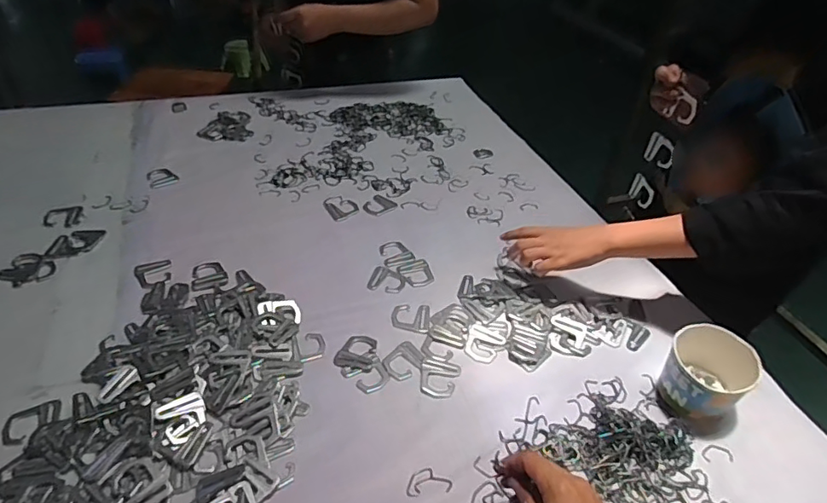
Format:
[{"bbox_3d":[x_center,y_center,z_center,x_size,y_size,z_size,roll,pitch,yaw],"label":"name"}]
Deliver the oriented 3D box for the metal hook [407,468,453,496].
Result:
[{"bbox_3d":[0.016,0.230,0.522,0.045,0.004,0.026,-3,39,-8],"label":"metal hook"}]

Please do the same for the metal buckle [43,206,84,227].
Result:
[{"bbox_3d":[-0.540,-0.055,0.801,0.052,0.004,0.050,-12,41,-19],"label":"metal buckle"}]

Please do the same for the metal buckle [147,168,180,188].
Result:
[{"bbox_3d":[-0.439,-0.130,0.908,0.047,0.004,0.056,-19,44,-26],"label":"metal buckle"}]

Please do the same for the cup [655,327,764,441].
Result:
[{"bbox_3d":[0.339,0.146,0.603,0.094,0.074,0.093,2,39,-2],"label":"cup"}]

